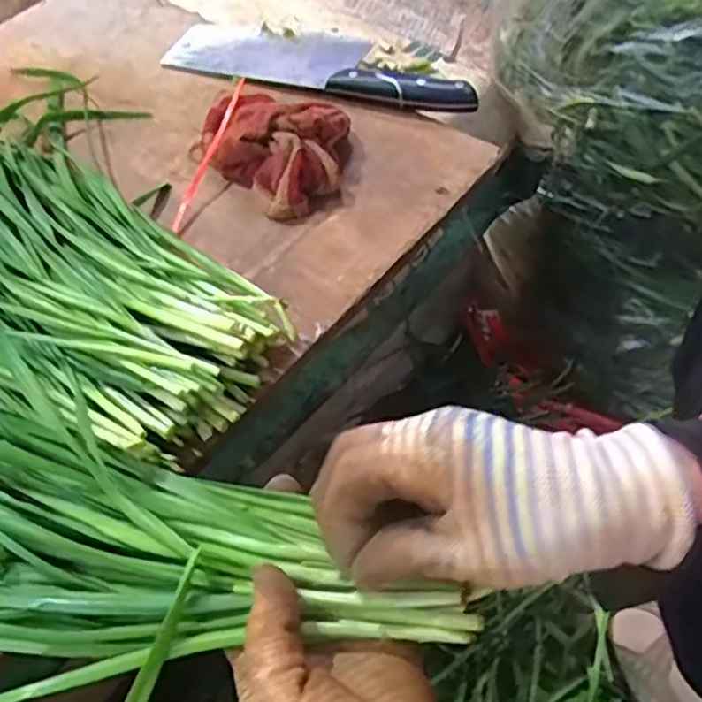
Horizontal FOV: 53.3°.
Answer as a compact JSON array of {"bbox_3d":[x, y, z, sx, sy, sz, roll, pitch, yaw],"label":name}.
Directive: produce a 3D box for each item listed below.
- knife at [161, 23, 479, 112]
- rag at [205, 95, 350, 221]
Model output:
[{"bbox_3d":[-0.026,-0.257,0.605,0.284,0.031,0.085,15,58,15],"label":"knife"},{"bbox_3d":[-0.053,-0.166,0.529,0.099,0.044,0.134,-36,60,-18],"label":"rag"}]

